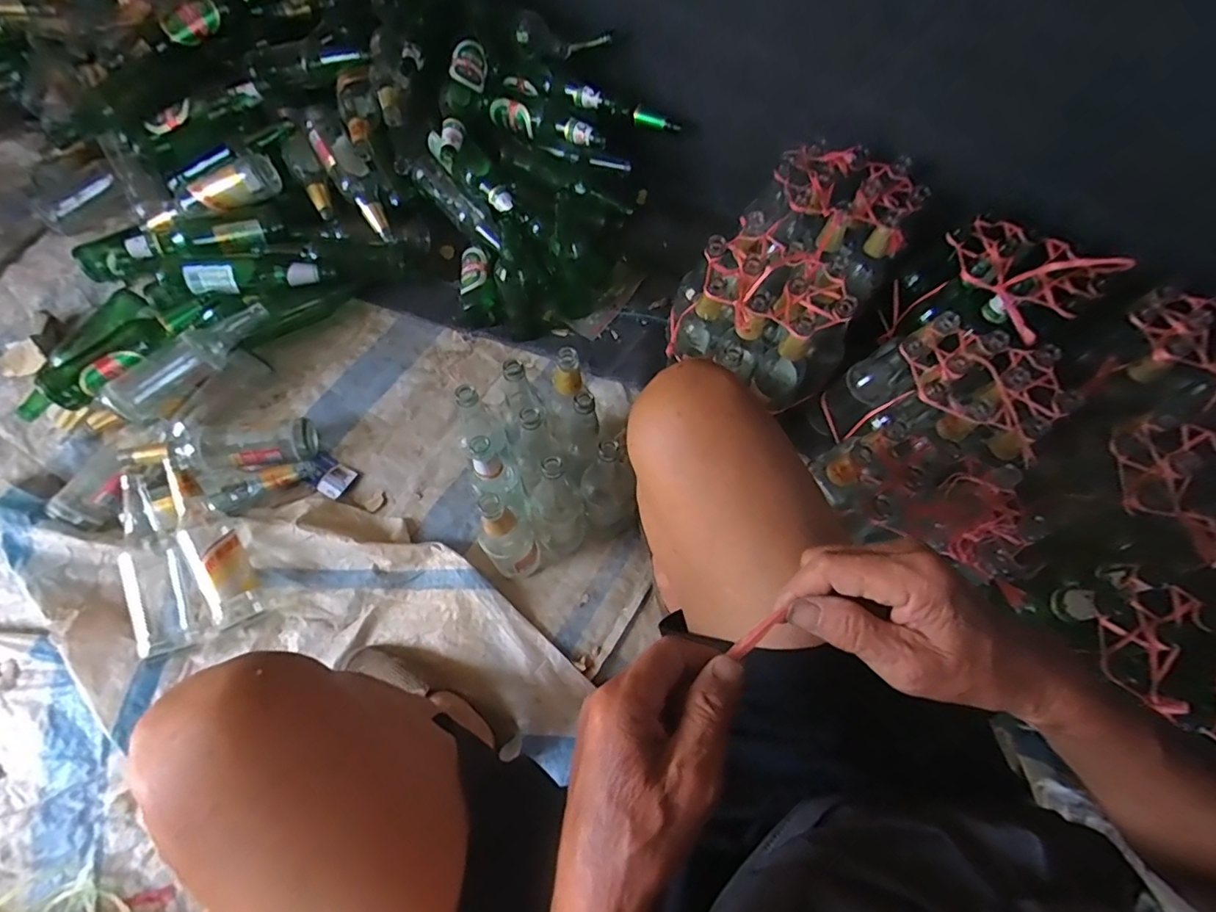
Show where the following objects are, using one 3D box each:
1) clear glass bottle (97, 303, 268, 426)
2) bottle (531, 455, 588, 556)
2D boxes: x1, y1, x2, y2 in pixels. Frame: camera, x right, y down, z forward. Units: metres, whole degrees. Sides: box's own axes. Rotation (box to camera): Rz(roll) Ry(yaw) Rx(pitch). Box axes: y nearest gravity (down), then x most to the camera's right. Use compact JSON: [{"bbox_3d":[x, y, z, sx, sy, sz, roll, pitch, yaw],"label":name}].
[{"bbox_3d":[-0.678,-0.163,0.900,0.071,0.061,0.264,35,70,12],"label":"clear glass bottle"},{"bbox_3d":[-0.066,0.075,0.755,0.067,0.251,0.063,1,67,-2],"label":"bottle"}]

